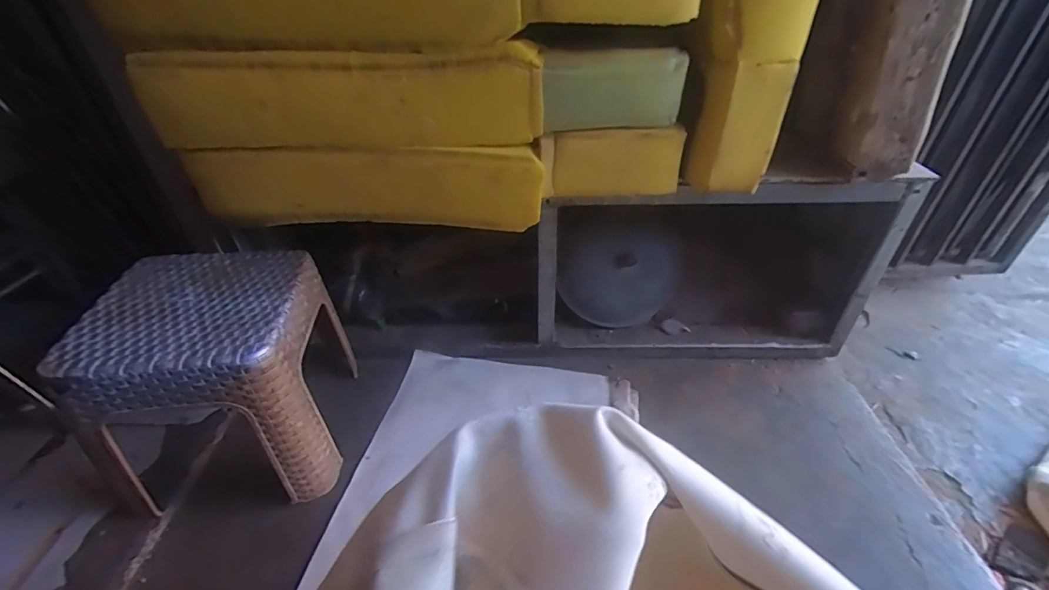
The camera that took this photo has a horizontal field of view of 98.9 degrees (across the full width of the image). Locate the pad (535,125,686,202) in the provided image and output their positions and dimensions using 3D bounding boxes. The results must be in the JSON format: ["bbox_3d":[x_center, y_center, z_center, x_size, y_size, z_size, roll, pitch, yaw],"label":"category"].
[{"bbox_3d":[0.127,-0.197,0.679,0.206,0.111,0.050,-3,39,-2],"label":"pad"}]

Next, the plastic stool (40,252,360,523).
[{"bbox_3d":[-0.460,0.128,0.712,0.273,0.297,0.280,-6,39,-6],"label":"plastic stool"}]

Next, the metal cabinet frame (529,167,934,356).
[{"bbox_3d":[0.339,-0.066,0.876,0.622,0.388,0.180,0,39,1],"label":"metal cabinet frame"}]

